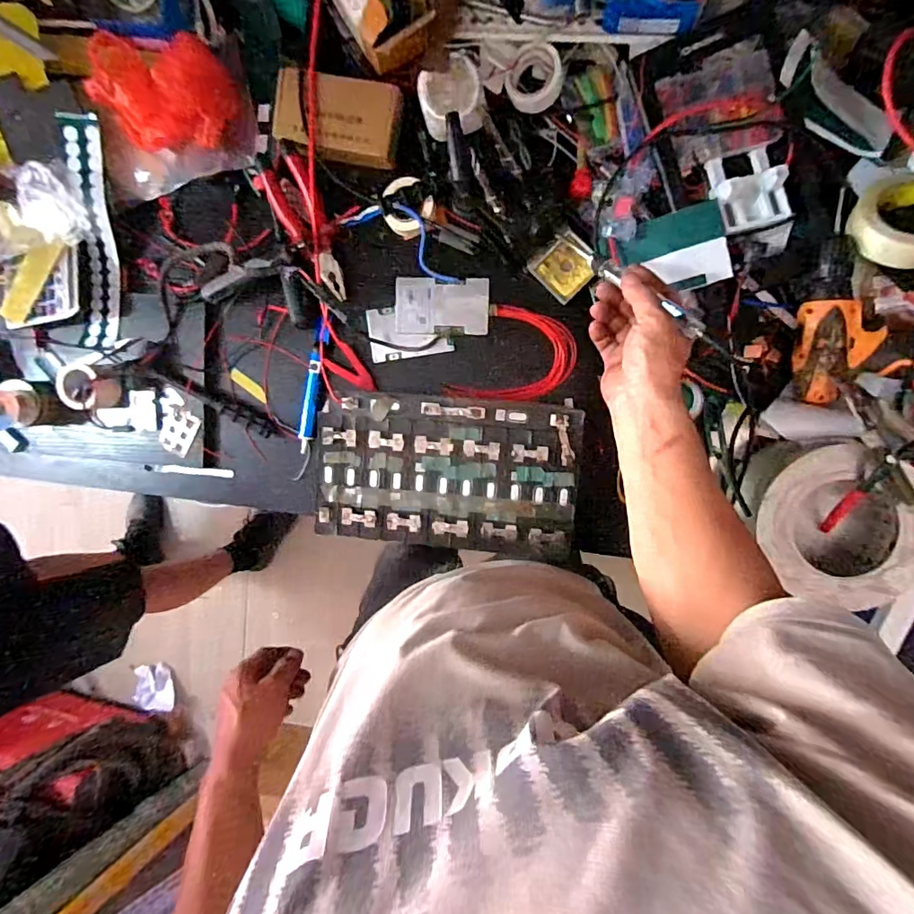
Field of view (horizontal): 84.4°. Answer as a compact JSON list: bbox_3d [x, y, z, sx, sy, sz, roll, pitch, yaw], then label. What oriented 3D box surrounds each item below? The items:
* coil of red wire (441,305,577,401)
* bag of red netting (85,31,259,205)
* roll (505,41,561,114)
[{"bbox_3d":[0.077,-0.117,0.661,0.128,0.016,0.152,33,98,2],"label":"coil of red wire"},{"bbox_3d":[-0.367,-0.431,0.633,0.202,0.114,0.154,-8,95,7],"label":"bag of red netting"},{"bbox_3d":[0.091,-0.450,0.600,0.063,0.027,0.061,1,96,6],"label":"roll"}]

